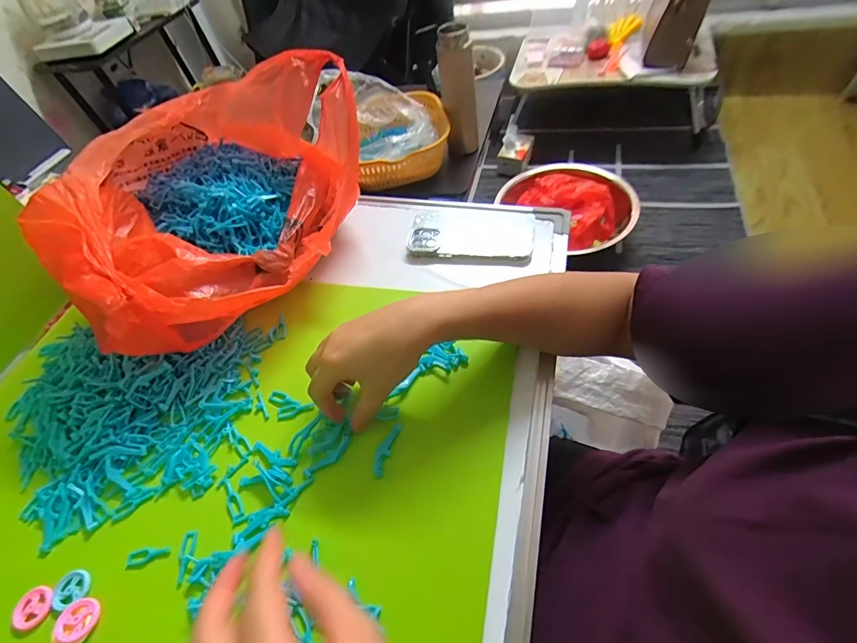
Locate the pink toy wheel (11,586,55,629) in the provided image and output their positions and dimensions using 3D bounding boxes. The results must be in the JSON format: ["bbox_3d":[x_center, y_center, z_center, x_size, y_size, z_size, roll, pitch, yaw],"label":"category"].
[{"bbox_3d":[-0.326,0.234,0.331,0.026,0.004,0.026,-1,53,2],"label":"pink toy wheel"}]

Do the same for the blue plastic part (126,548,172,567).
[{"bbox_3d":[-0.241,0.202,0.348,0.035,0.004,0.012,-5,53,-1],"label":"blue plastic part"}]

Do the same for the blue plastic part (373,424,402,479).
[{"bbox_3d":[-0.041,0.119,0.379,0.013,0.008,0.051,16,56,14],"label":"blue plastic part"}]

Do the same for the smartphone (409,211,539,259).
[{"bbox_3d":[0.059,-0.122,0.551,0.164,0.012,0.093,8,58,8],"label":"smartphone"}]

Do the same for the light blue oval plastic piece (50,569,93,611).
[{"bbox_3d":[-0.299,0.222,0.335,0.032,0.007,0.027,10,54,10],"label":"light blue oval plastic piece"}]

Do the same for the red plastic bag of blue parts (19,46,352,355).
[{"bbox_3d":[-0.246,-0.152,0.504,0.343,0.160,0.372,-13,54,-3],"label":"red plastic bag of blue parts"}]

